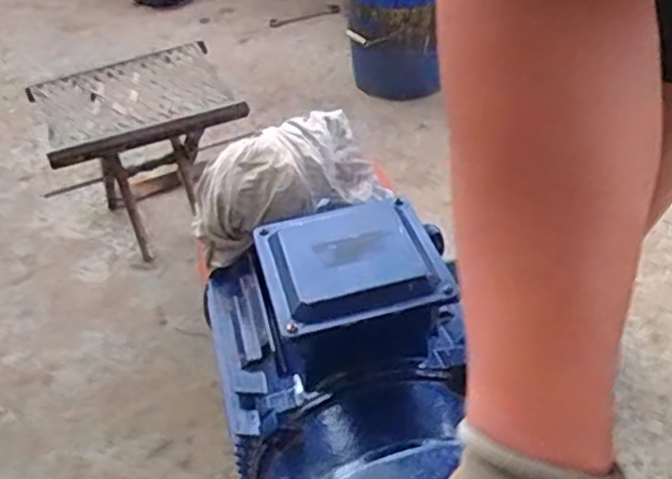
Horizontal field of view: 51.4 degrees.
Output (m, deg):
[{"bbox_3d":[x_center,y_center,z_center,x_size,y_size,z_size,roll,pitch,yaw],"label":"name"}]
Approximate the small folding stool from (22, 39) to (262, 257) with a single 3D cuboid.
[{"bbox_3d":[-0.322,-0.145,1.207,0.307,0.282,0.220,-27,47,-21],"label":"small folding stool"}]

